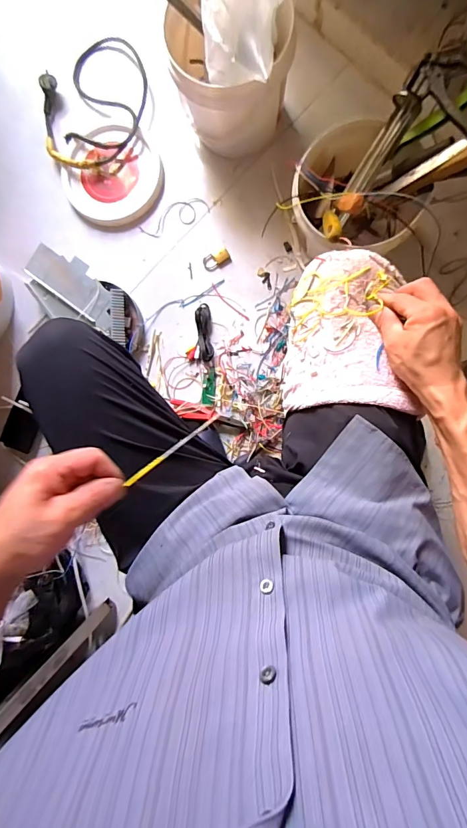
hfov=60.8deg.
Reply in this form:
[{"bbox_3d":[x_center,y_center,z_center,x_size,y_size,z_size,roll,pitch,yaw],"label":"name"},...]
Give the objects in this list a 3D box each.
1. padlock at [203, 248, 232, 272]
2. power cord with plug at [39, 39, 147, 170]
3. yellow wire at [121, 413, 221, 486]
[{"bbox_3d":[-0.036,-0.340,0.877,0.061,0.019,0.034,-20,87,5],"label":"padlock"},{"bbox_3d":[-0.313,-0.705,0.885,0.237,0.031,0.311,8,90,6],"label":"power cord with plug"},{"bbox_3d":[-0.055,0.031,0.382,0.109,0.006,0.006,-37,85,-24],"label":"yellow wire"}]

